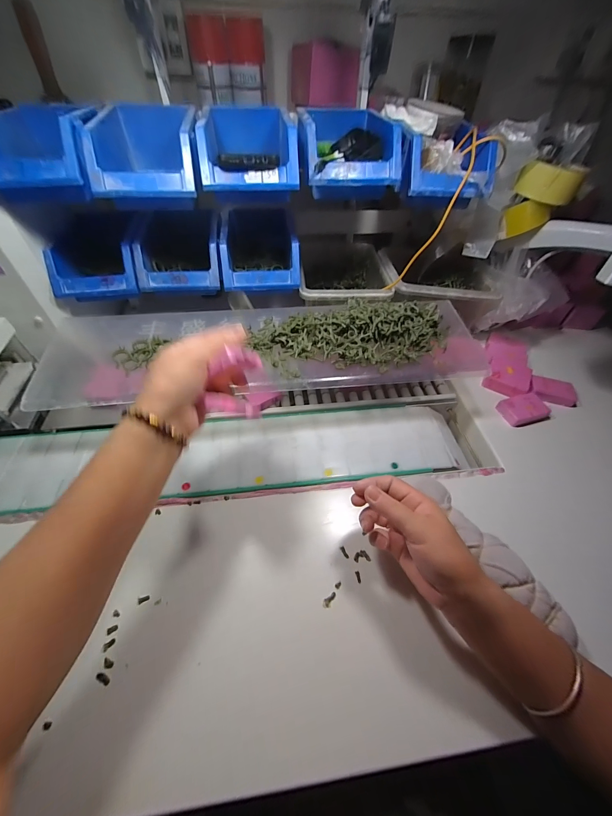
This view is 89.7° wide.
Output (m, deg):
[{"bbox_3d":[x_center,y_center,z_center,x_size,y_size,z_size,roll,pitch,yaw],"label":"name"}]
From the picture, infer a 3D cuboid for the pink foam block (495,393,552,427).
[{"bbox_3d":[0.359,0.002,0.508,0.071,0.017,0.048,-13,52,-13],"label":"pink foam block"}]

